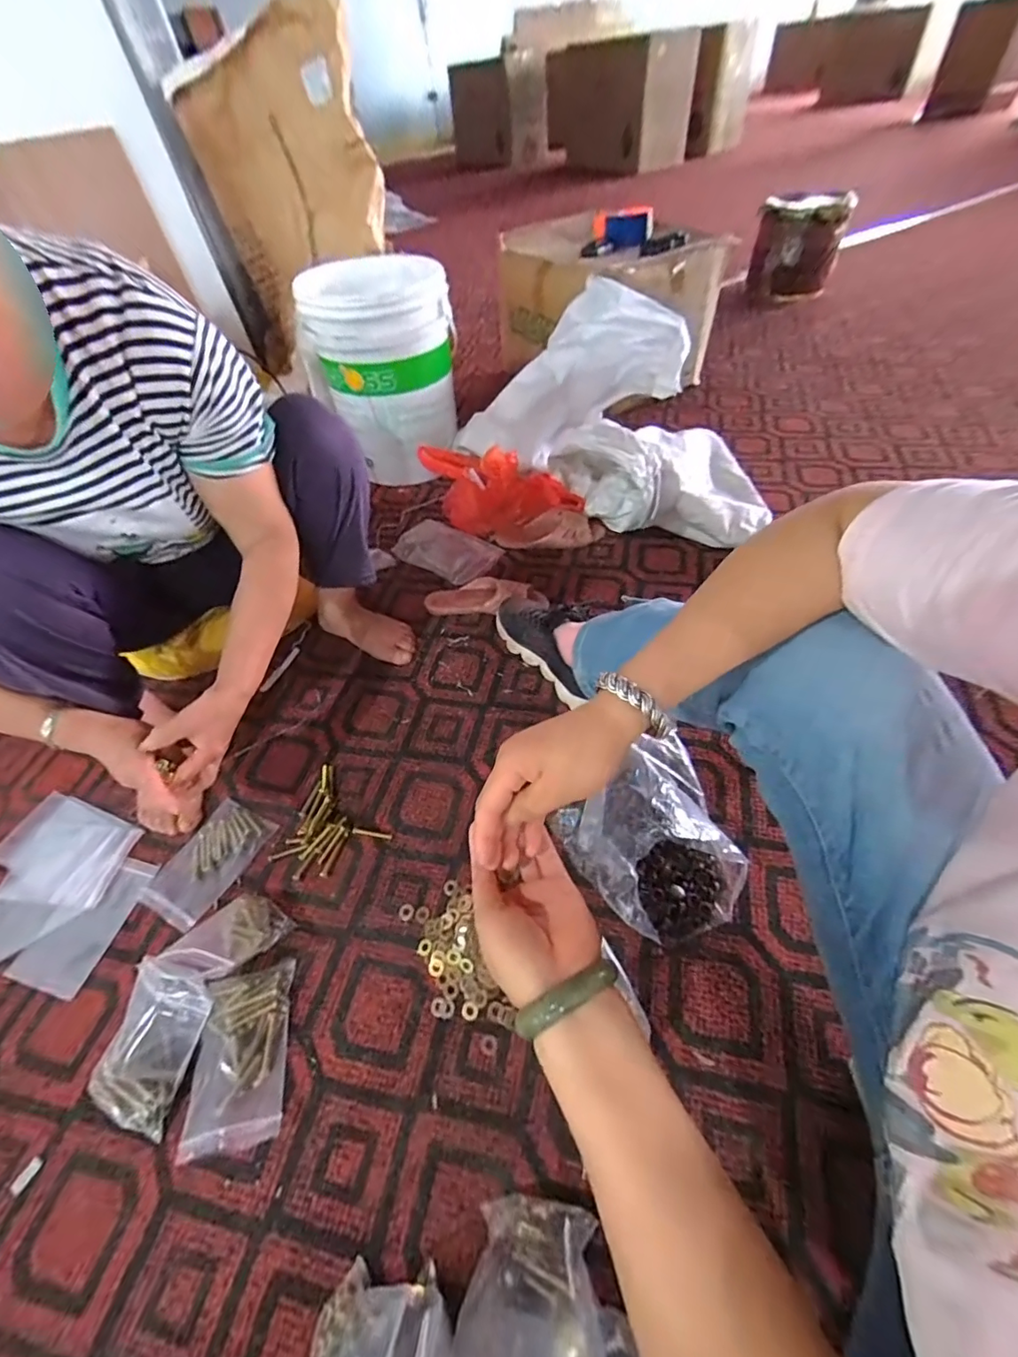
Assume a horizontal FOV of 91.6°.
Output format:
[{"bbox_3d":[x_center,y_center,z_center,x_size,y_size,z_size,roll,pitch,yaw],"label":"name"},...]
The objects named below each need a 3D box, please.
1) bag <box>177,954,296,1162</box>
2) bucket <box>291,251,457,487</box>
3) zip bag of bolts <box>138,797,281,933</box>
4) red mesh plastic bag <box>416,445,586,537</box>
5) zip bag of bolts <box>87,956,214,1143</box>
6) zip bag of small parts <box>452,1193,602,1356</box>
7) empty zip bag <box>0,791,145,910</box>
[{"bbox_3d":[-0.276,0.380,0.504,0.096,0.032,0.148,-12,53,-5],"label":"bag"},{"bbox_3d":[-0.278,-0.676,1.099,0.301,0.396,0.253,-19,52,-9],"label":"bucket"},{"bbox_3d":[-0.387,0.233,0.640,0.097,0.012,0.148,21,57,19],"label":"zip bag of bolts"},{"bbox_3d":[-0.013,-0.404,1.025,0.286,0.143,0.187,-21,54,-11],"label":"red mesh plastic bag"},{"bbox_3d":[-0.354,0.362,0.489,0.087,0.085,0.128,16,55,15],"label":"zip bag of bolts"},{"bbox_3d":[0.015,0.455,0.365,0.103,0.106,0.091,3,53,6],"label":"zip bag of small parts"},{"bbox_3d":[-0.599,0.236,0.668,0.188,0.009,0.128,14,55,14],"label":"empty zip bag"}]

